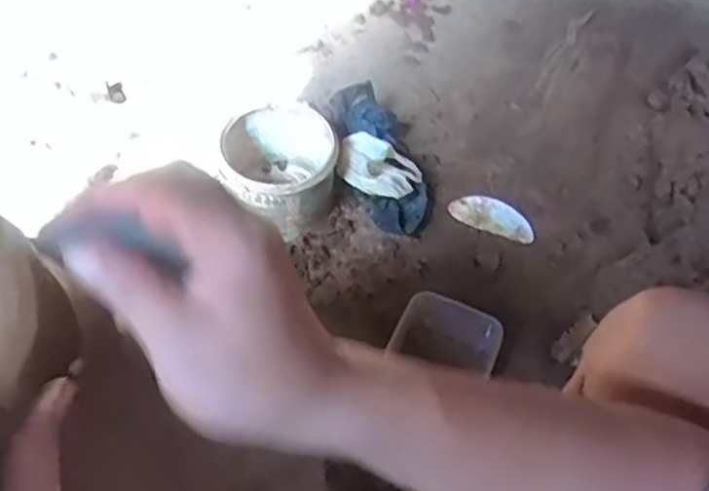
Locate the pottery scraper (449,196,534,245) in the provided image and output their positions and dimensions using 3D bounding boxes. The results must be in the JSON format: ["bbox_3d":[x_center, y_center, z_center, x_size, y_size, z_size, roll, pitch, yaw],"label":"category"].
[{"bbox_3d":[0.226,-0.048,1.053,0.139,0.022,0.059,23,59,12],"label":"pottery scraper"}]

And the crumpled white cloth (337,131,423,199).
[{"bbox_3d":[0.030,-0.121,0.986,0.134,0.052,0.084,25,59,13],"label":"crumpled white cloth"}]

